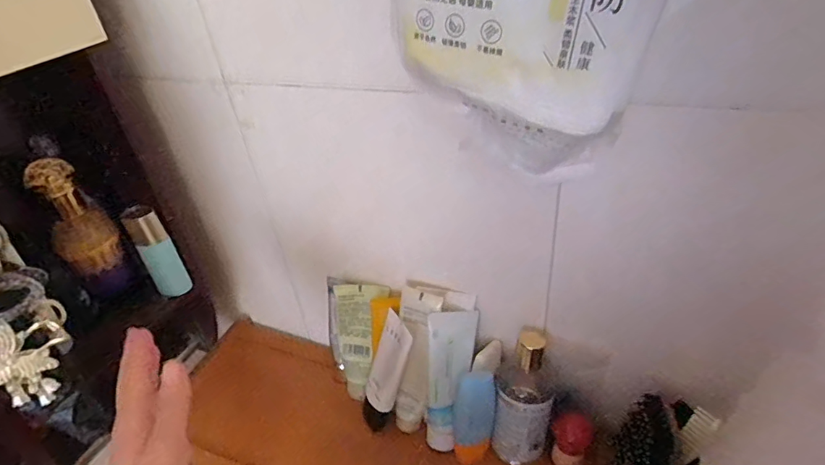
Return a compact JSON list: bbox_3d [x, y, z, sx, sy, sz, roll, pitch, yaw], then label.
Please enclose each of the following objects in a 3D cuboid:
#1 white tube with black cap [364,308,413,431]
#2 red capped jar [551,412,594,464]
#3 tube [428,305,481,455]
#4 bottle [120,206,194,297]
[{"bbox_3d":[-0.029,0.155,0.509,0.046,0.143,0.023,27,20,37],"label":"white tube with black cap"},{"bbox_3d":[0.157,0.208,0.473,0.037,0.046,0.038,-4,36,3],"label":"red capped jar"},{"bbox_3d":[0.035,0.153,0.493,0.047,0.152,0.033,7,8,2],"label":"tube"},{"bbox_3d":[-0.270,0.020,0.503,0.033,0.101,0.031,-28,41,-27],"label":"bottle"}]

